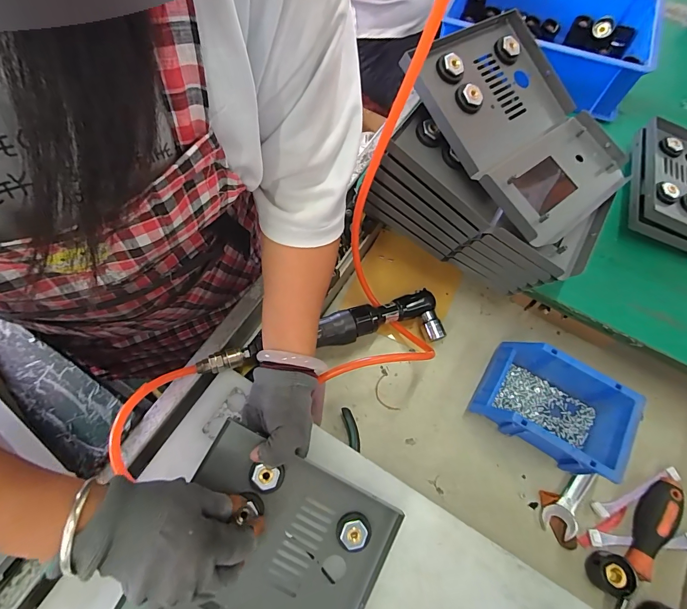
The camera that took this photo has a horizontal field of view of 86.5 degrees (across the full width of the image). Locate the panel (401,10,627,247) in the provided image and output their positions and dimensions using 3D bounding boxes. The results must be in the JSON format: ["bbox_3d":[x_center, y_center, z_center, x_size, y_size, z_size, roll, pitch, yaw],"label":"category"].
[{"bbox_3d":[0.184,-0.198,0.407,0.197,0.055,0.251,-38,87,-24],"label":"panel"}]

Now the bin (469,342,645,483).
[{"bbox_3d":[0.245,0.122,0.436,0.151,0.077,0.103,30,69,12],"label":"bin"}]

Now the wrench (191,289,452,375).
[{"bbox_3d":[0.001,0.038,0.455,0.282,0.037,0.073,-12,66,-22],"label":"wrench"}]

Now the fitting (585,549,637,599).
[{"bbox_3d":[0.278,0.281,0.382,0.032,0.028,0.037,14,66,5],"label":"fitting"}]

